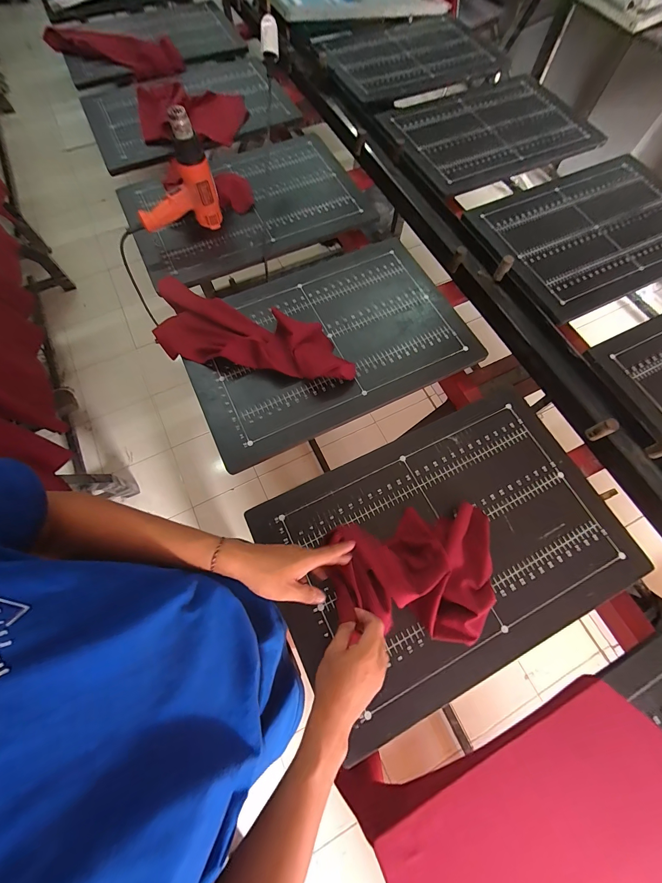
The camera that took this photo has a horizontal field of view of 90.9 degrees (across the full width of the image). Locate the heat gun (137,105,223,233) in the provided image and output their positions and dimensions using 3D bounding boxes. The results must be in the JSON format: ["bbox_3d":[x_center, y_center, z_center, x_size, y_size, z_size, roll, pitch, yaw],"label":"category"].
[{"bbox_3d":[-0.356,-0.576,0.718,0.182,0.222,0.071,-19,72,-9],"label":"heat gun"}]

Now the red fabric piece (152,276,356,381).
[{"bbox_3d":[-0.191,-0.224,0.720,0.514,0.115,0.173,22,71,7],"label":"red fabric piece"}]

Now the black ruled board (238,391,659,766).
[{"bbox_3d":[0.205,0.170,0.569,0.596,0.015,0.394,-24,72,-10],"label":"black ruled board"}]

